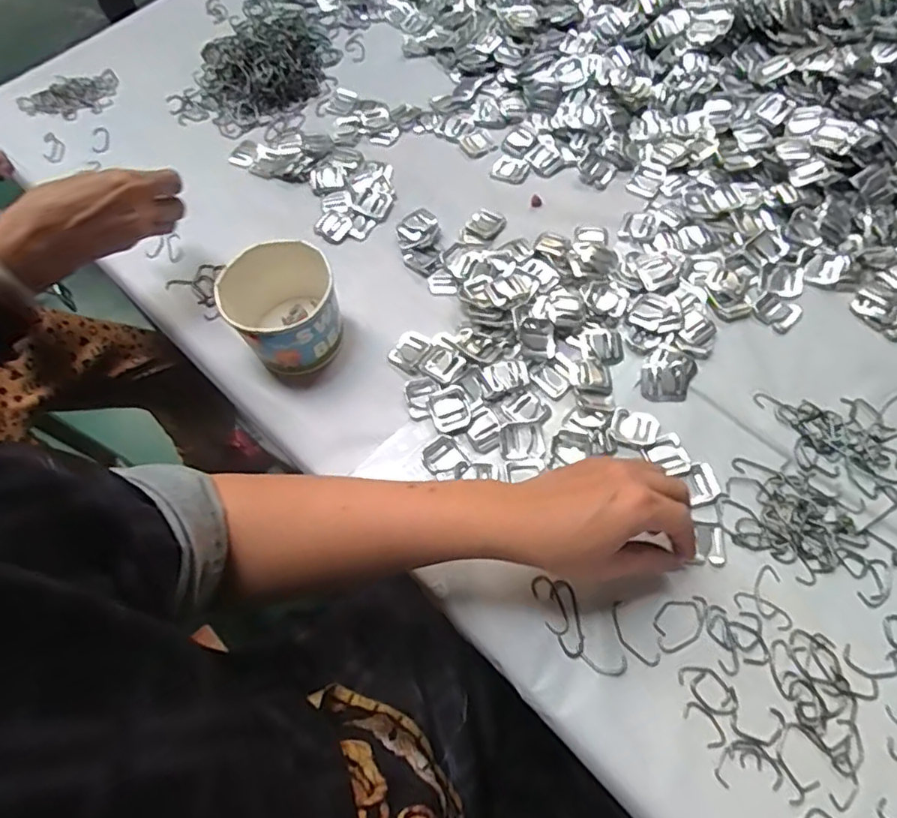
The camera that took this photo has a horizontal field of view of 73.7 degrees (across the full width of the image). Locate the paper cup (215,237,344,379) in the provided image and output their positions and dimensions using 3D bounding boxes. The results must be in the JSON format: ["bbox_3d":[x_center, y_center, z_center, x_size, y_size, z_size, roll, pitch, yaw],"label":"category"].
[{"bbox_3d":[-0.134,-0.082,0.507,0.080,0.075,0.085,-2,63,3],"label":"paper cup"}]

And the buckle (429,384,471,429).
[{"bbox_3d":[0.001,-0.001,0.484,0.031,0.005,0.035,-19,64,-6],"label":"buckle"}]

